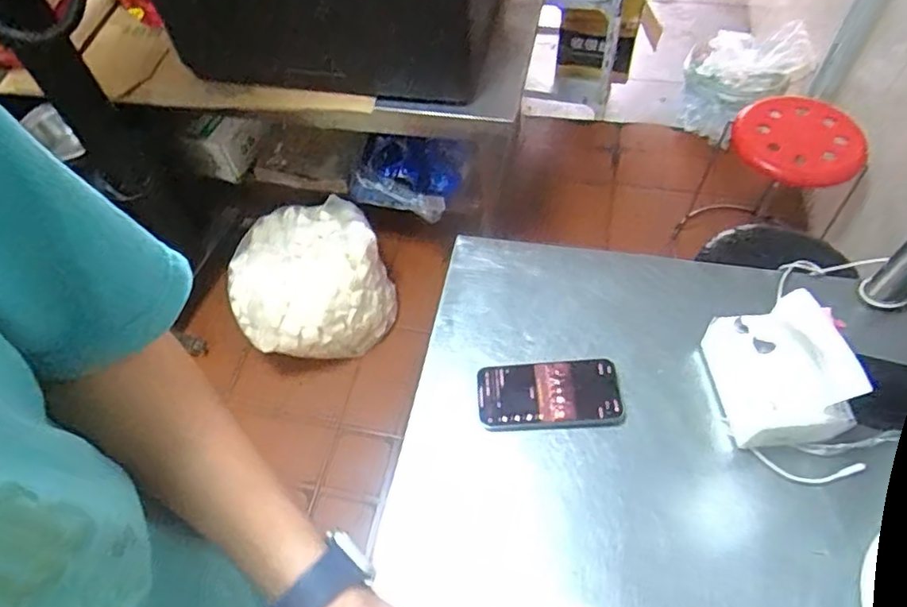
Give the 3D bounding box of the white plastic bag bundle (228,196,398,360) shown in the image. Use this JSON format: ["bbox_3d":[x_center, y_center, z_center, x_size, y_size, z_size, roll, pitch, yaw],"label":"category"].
[{"bbox_3d":[-0.355,-0.029,1.557,0.363,0.259,0.342,-2,56,2],"label":"white plastic bag bundle"}]

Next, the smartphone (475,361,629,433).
[{"bbox_3d":[0.098,0.094,0.625,0.145,0.016,0.070,-1,56,3],"label":"smartphone"}]

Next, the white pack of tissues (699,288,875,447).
[{"bbox_3d":[0.304,0.063,0.578,0.087,0.106,0.121,-9,56,-3],"label":"white pack of tissues"}]

